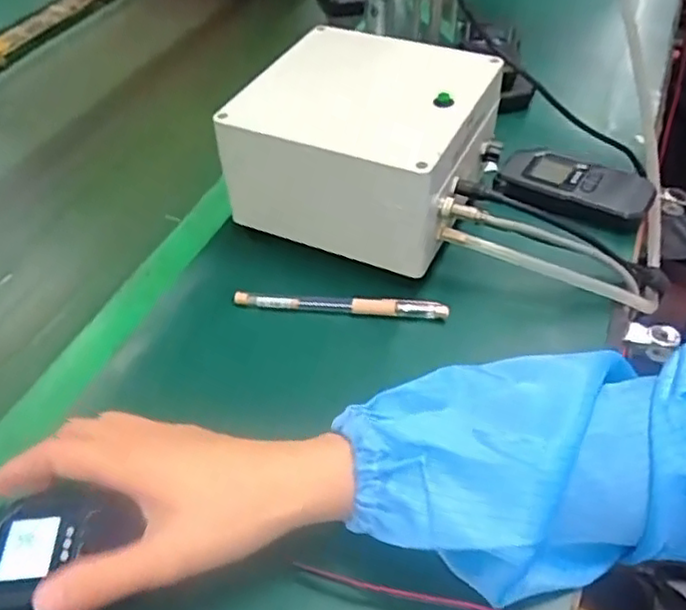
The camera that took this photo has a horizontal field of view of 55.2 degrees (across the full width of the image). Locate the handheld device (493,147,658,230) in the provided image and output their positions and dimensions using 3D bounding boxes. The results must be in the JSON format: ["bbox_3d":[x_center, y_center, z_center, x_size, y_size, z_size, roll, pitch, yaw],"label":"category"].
[{"bbox_3d":[0.188,-0.099,0.534,0.118,0.023,0.054,19,50,18],"label":"handheld device"}]

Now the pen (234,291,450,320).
[{"bbox_3d":[-0.002,0.000,0.463,0.149,0.008,0.010,3,47,4],"label":"pen"}]

